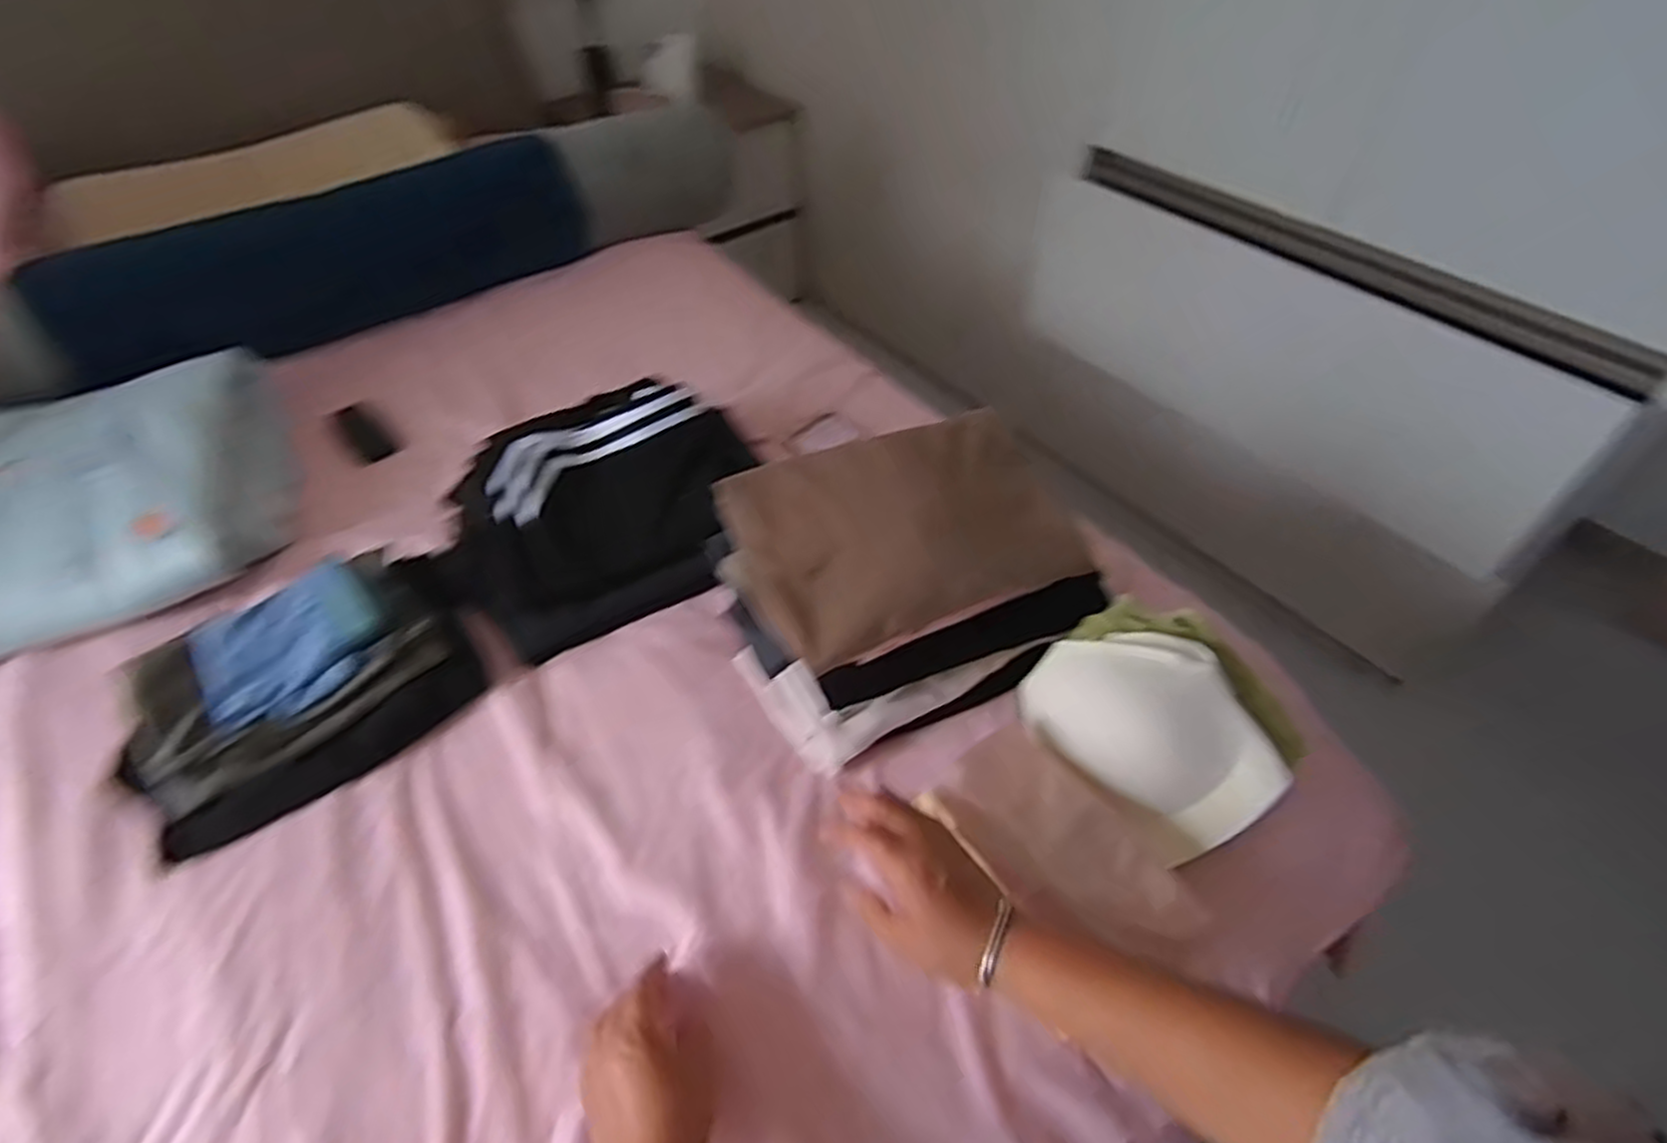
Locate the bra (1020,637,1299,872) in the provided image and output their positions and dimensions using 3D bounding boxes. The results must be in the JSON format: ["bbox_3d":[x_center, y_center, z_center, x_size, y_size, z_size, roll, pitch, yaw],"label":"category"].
[{"bbox_3d":[0.249,0.118,0.616,0.115,0.075,0.184,-29,55,-22],"label":"bra"}]

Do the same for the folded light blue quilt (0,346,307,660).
[{"bbox_3d":[-0.896,-0.061,0.850,0.529,0.102,0.377,-18,52,-14],"label":"folded light blue quilt"}]

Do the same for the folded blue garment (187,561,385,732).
[{"bbox_3d":[-0.485,0.063,0.712,0.146,0.041,0.133,-28,55,-21],"label":"folded blue garment"}]

